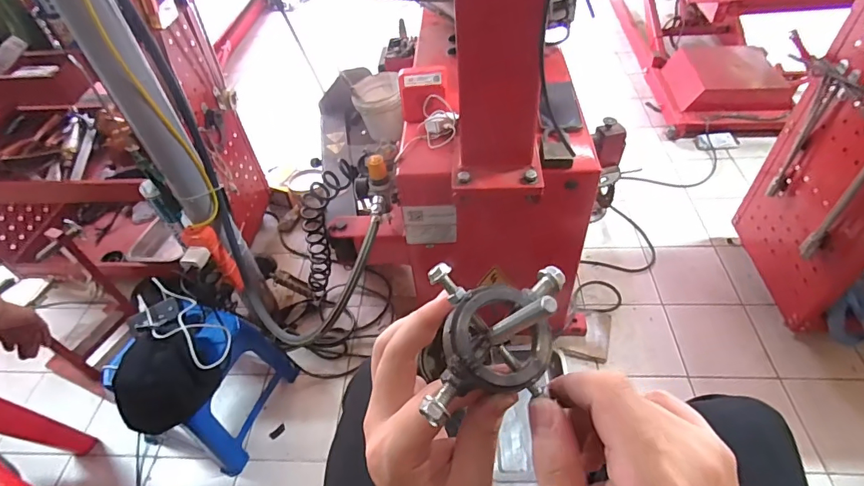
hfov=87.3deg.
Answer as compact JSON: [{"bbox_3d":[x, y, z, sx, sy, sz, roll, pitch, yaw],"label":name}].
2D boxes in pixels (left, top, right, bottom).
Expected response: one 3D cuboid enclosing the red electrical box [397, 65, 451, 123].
[{"bbox_3d":[-0.014,-0.288,0.872,0.093,0.078,0.069,-8,49,-1],"label":"red electrical box"}]

